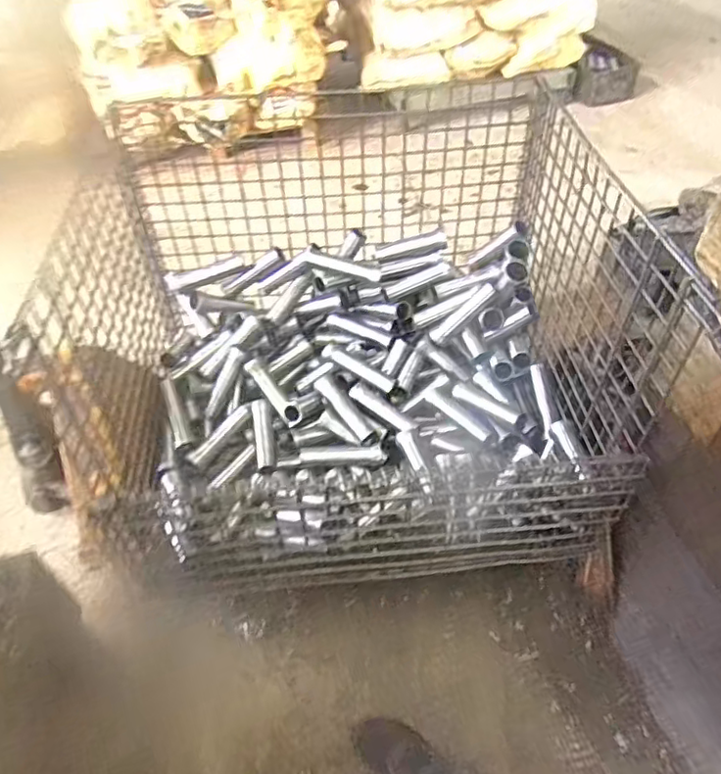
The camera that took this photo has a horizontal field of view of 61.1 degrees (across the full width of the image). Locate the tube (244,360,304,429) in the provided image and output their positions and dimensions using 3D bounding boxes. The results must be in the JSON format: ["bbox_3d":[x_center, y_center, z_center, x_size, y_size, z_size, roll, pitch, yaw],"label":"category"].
[{"bbox_3d":[-0.214,0.014,1.514,0.047,0.056,0.208,-30,65,-23],"label":"tube"}]

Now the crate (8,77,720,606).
[{"bbox_3d":[-0.048,-0.105,1.368,1.088,0.642,0.836,-6,47,-3],"label":"crate"}]

